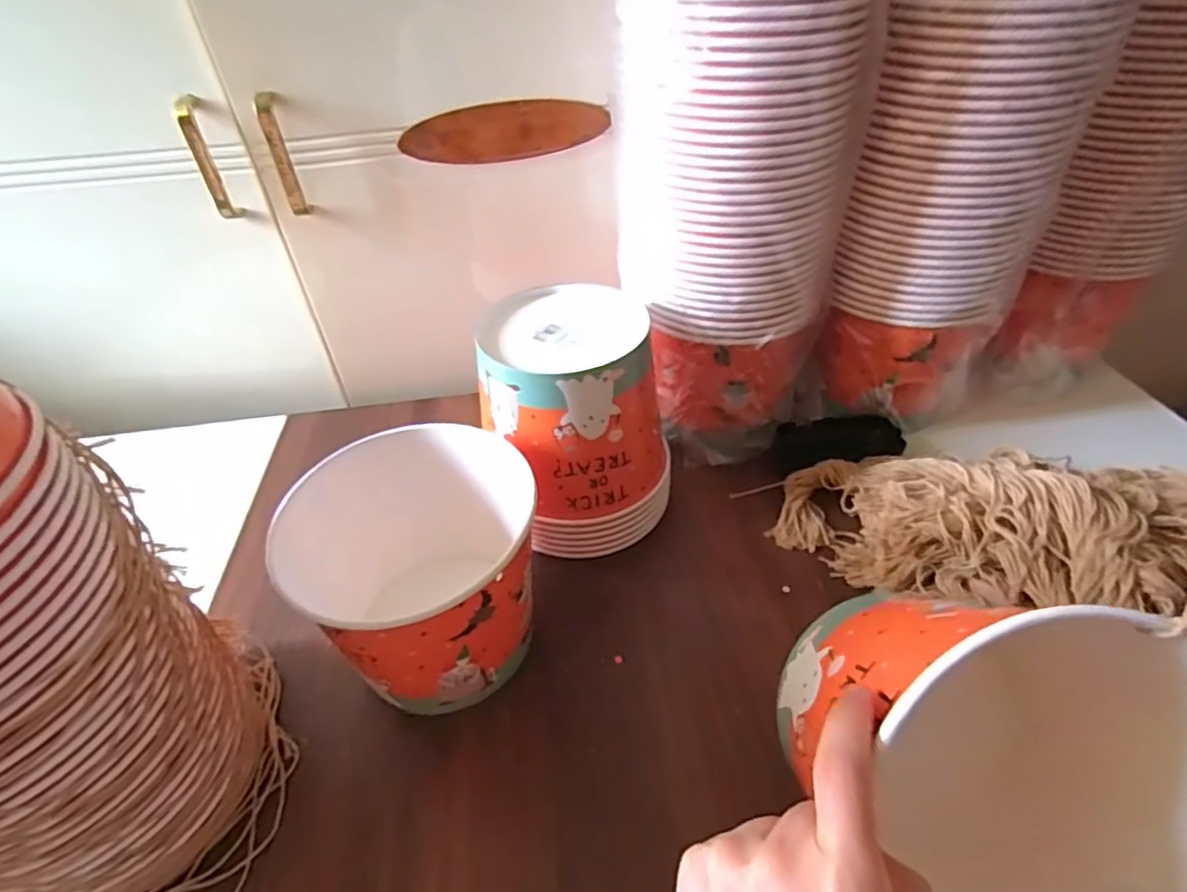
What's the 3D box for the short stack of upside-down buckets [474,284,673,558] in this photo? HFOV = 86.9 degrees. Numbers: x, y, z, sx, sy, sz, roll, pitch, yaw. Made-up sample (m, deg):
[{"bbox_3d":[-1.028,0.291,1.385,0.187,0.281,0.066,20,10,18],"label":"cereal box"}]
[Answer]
[{"bbox_3d":[-0.012,-0.019,0.514,0.146,0.172,0.145,-6,40,-2],"label":"short stack of upside-down buckets"}]

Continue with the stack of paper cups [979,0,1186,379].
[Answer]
[{"bbox_3d":[0.444,-0.238,0.482,0.116,0.400,0.112,-34,49,-30],"label":"stack of paper cups"}]

